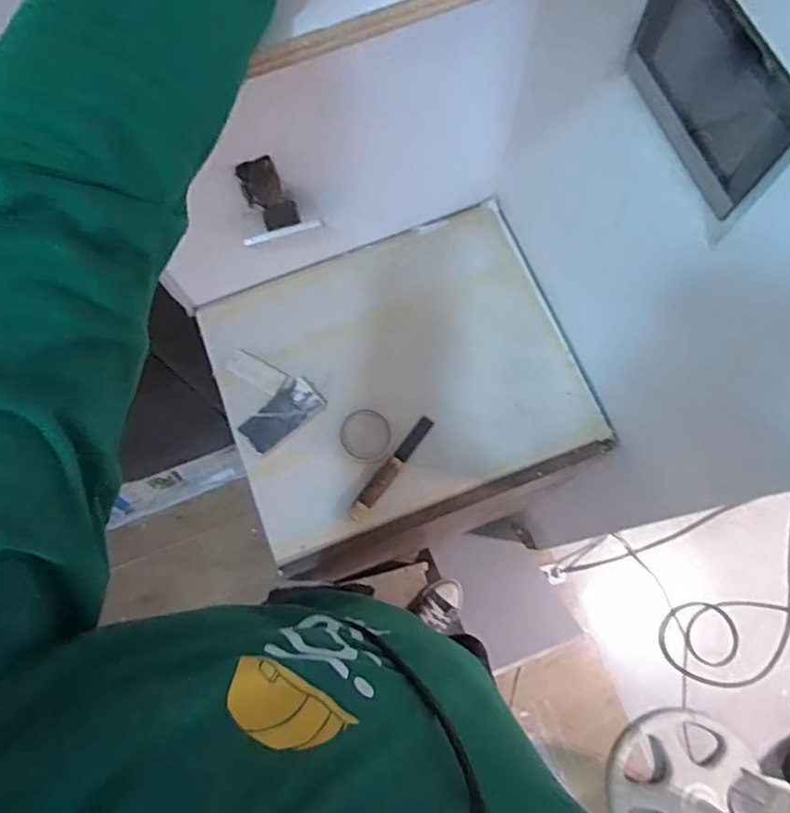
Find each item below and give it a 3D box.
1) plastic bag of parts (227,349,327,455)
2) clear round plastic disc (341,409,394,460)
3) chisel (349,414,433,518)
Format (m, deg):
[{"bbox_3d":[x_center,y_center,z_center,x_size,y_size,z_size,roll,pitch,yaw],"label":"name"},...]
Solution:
[{"bbox_3d":[-0.216,-0.020,1.006,0.137,0.018,0.158,-42,88,-6],"label":"plastic bag of parts"},{"bbox_3d":[-0.047,0.045,0.991,0.086,0.011,0.086,0,74,1],"label":"clear round plastic disc"},{"bbox_3d":[-0.004,0.097,0.982,0.028,0.015,0.202,36,78,10],"label":"chisel"}]

